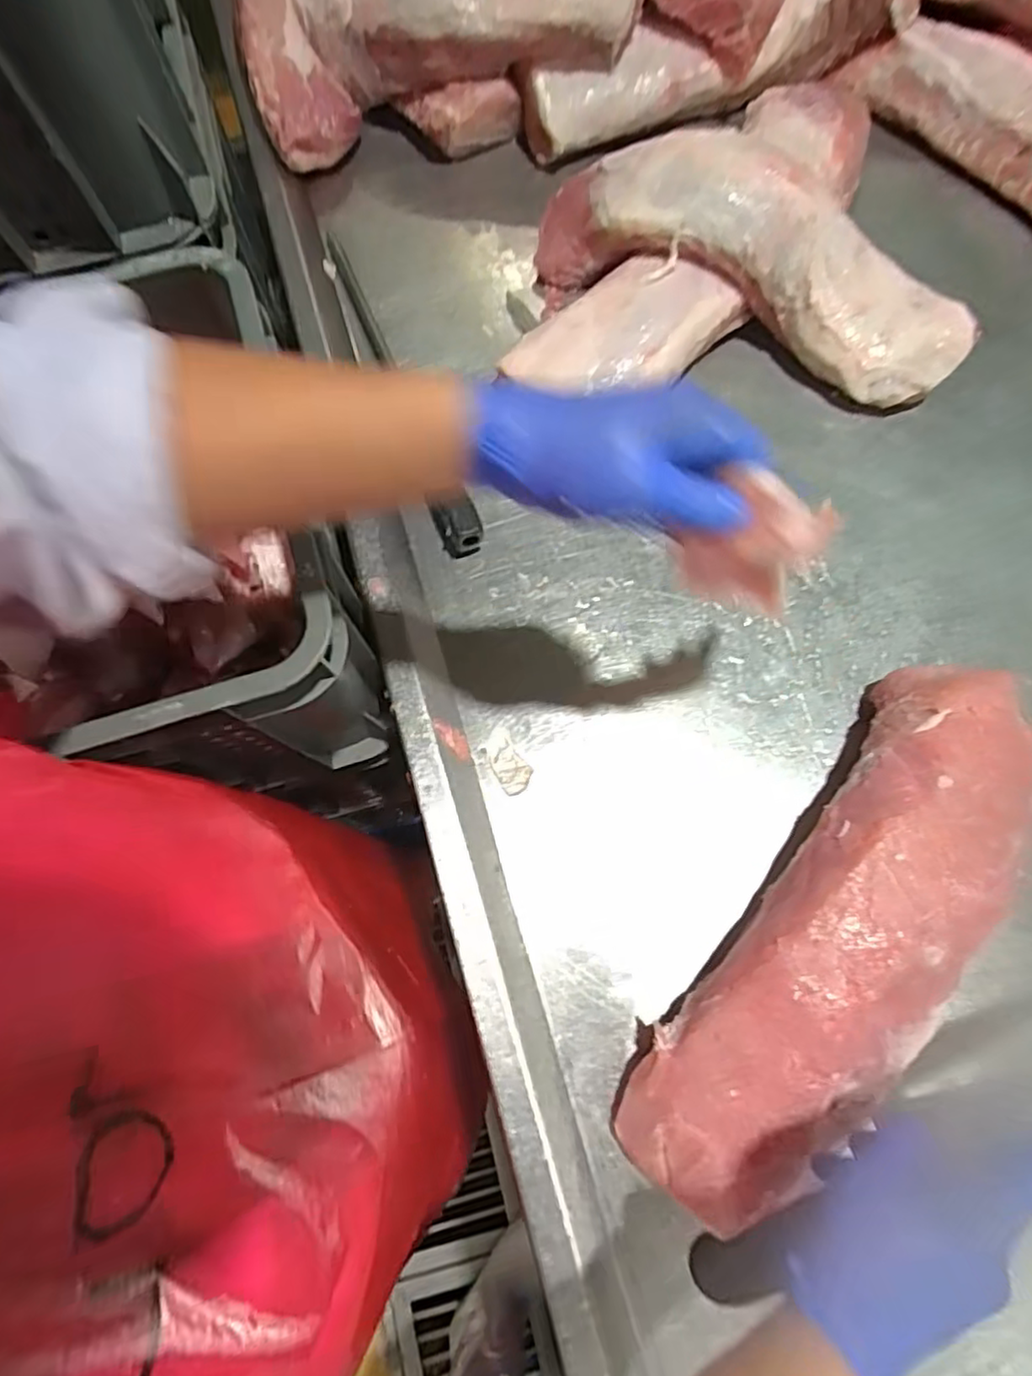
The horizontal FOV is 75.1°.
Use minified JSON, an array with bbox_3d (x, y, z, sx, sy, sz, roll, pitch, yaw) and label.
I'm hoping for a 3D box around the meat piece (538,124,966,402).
[{"bbox_3d":[0.233,-0.407,0.644,0.426,0.129,0.125,27,75,10],"label":"meat piece"}]

